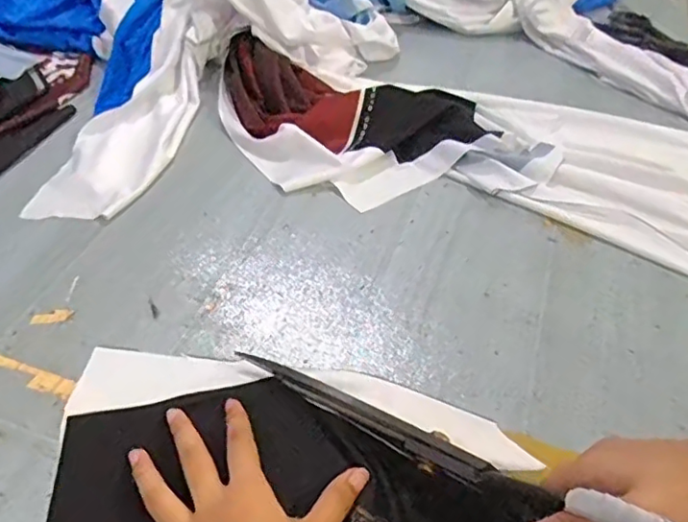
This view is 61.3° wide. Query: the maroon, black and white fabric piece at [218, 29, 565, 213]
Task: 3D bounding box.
[{"bbox_3d":[0.010,-0.139,0.596,0.388,0.040,0.194,23,50,20],"label":"maroon, black and white fabric piece"}]

